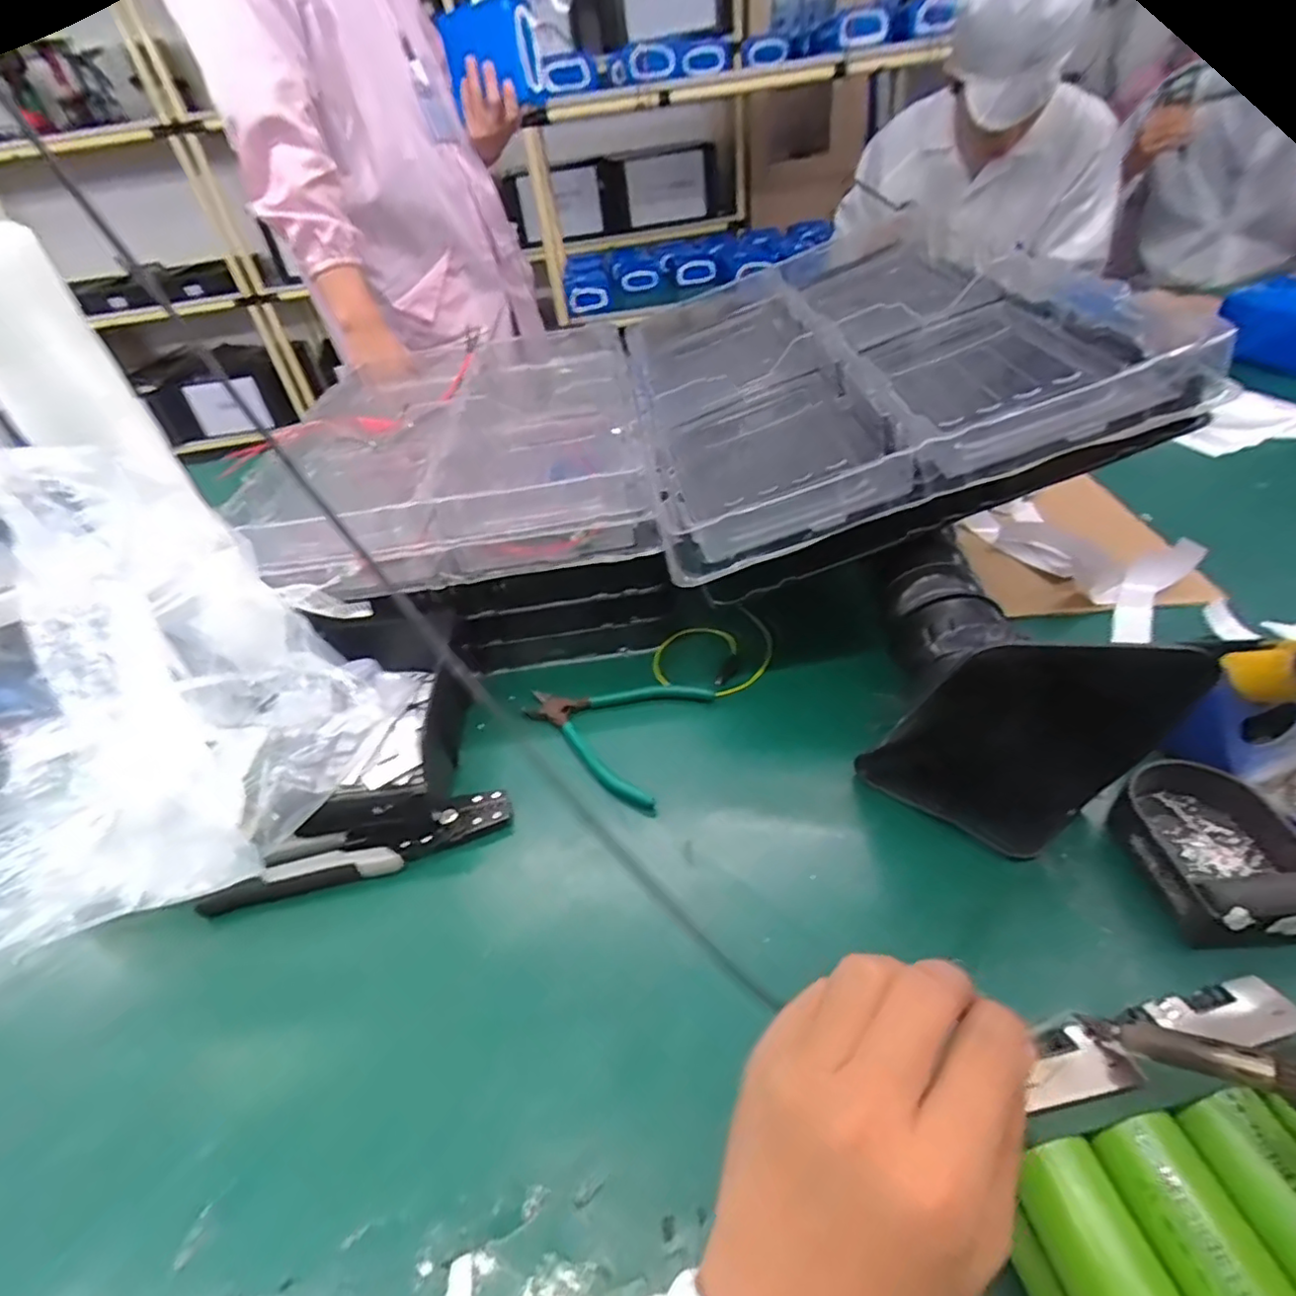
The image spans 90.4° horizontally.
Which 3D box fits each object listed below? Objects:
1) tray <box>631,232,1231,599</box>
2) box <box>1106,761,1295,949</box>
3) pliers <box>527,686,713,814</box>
[{"bbox_3d":[0.166,-0.251,0.588,0.375,0.069,0.449,-20,44,8],"label":"tray"},{"bbox_3d":[0.327,0.114,0.374,0.083,0.034,0.107,-5,41,3],"label":"box"},{"bbox_3d":[-0.035,0.061,0.511,0.140,0.011,0.118,12,45,22],"label":"pliers"}]

